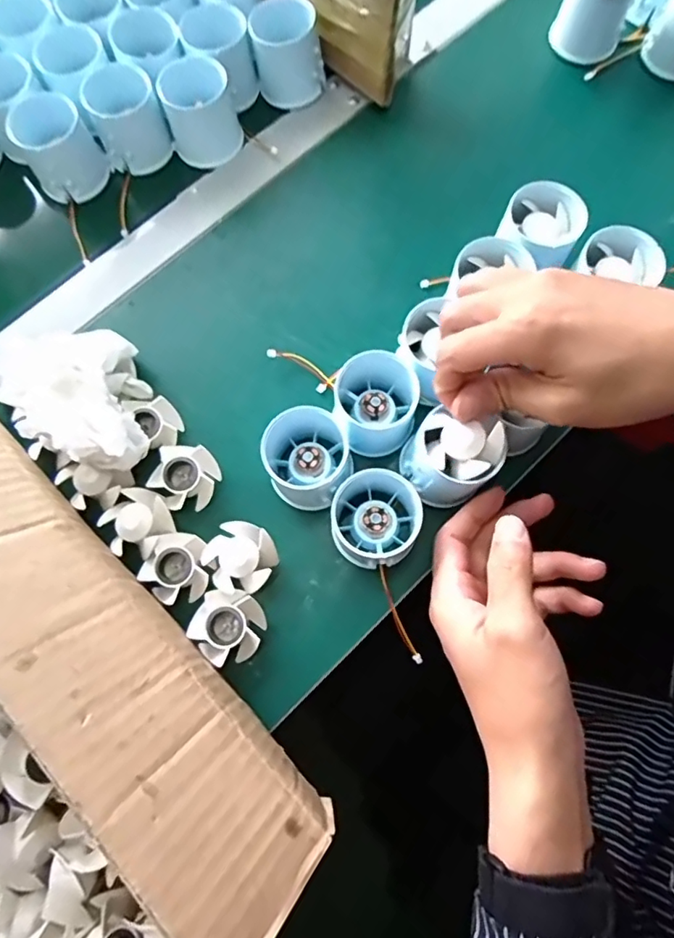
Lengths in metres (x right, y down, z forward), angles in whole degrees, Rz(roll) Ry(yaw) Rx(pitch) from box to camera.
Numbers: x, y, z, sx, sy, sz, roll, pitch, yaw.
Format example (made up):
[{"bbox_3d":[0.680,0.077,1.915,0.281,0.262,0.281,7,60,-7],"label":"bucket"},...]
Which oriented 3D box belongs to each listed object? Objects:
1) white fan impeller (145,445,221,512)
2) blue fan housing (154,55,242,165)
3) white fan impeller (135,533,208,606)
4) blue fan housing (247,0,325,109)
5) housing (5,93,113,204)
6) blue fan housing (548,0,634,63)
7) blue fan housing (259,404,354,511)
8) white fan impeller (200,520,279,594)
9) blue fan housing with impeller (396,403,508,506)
[{"bbox_3d":[-0.101,0.006,0.360,0.039,0.019,0.042,0,74,2],"label":"white fan impeller"},{"bbox_3d":[-0.105,-0.276,0.422,0.054,0.045,0.055,-22,75,-5],"label":"blue fan housing"},{"bbox_3d":[-0.102,0.062,0.343,0.041,0.018,0.042,0,74,2],"label":"white fan impeller"},{"bbox_3d":[-0.041,-0.338,0.438,0.051,0.050,0.062,-10,74,-1],"label":"blue fan housing"},{"bbox_3d":[-0.212,-0.246,0.415,0.051,0.044,0.061,-34,76,-8],"label":"housing"},{"bbox_3d":[0.208,-0.369,0.439,0.052,0.054,0.052,24,76,8],"label":"blue fan housing"},{"bbox_3d":[-0.019,-0.009,0.345,0.059,0.046,0.053,42,79,12],"label":"blue fan housing"},{"bbox_3d":[-0.061,0.056,0.346,0.043,0.016,0.043,0,74,2],"label":"white fan impeller"},{"bbox_3d":[0.069,-0.006,0.331,0.050,0.055,0.047,39,79,12],"label":"blue fan housing with impeller"}]

